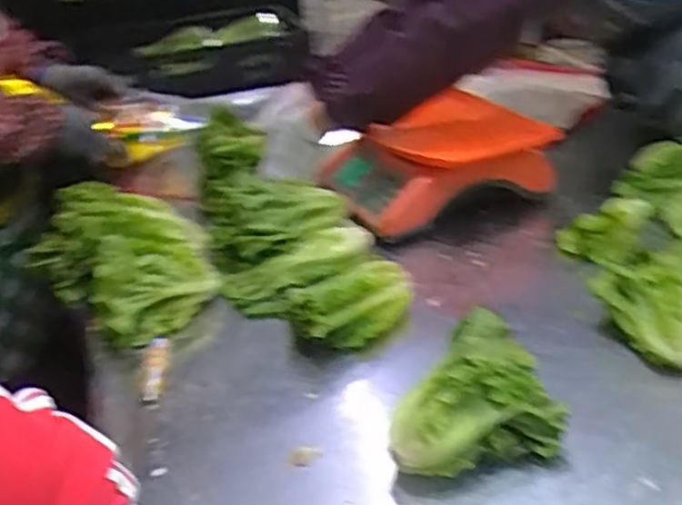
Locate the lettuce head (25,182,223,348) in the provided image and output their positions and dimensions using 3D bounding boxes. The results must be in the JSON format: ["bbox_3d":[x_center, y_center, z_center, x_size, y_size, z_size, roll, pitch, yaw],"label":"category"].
[{"bbox_3d":[-0.276,0.005,0.916,0.183,0.114,0.244,-26,35,-35],"label":"lettuce head"}]

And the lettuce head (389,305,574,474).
[{"bbox_3d":[0.113,0.135,0.650,0.150,0.089,0.119,-12,29,-15],"label":"lettuce head"}]

